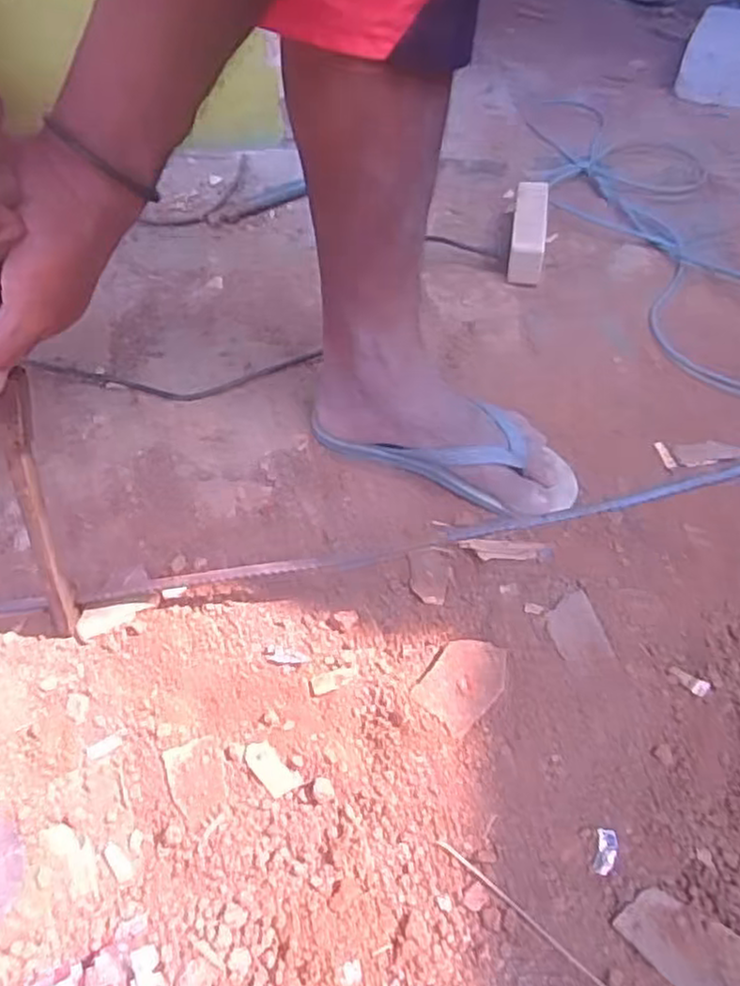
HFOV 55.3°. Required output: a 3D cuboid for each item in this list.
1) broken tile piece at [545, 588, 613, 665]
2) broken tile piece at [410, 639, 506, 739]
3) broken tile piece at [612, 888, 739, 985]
[{"bbox_3d":[0.166,0.109,0.572,0.043,0.004,0.065,-7,50,-7],"label":"broken tile piece"},{"bbox_3d":[0.071,0.141,0.535,0.052,0.008,0.071,36,57,26],"label":"broken tile piece"},{"bbox_3d":[0.197,0.275,0.421,0.086,0.012,0.048,33,56,24],"label":"broken tile piece"}]

